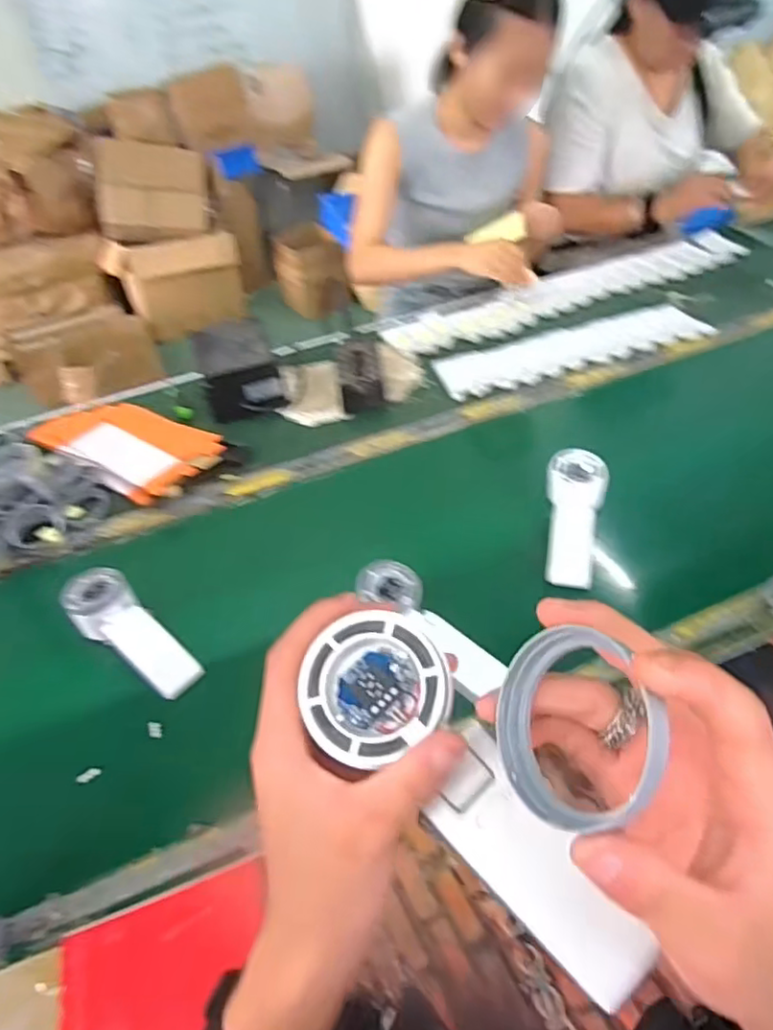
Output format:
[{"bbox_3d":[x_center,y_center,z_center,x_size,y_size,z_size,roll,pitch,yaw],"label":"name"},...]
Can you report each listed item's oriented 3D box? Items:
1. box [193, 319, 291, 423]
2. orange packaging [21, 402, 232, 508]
[{"bbox_3d":[-0.223,-0.220,0.951,0.115,0.088,0.129,-20,44,-15],"label":"box"},{"bbox_3d":[-0.365,-0.099,0.880,0.303,0.025,0.131,21,49,27],"label":"orange packaging"}]

